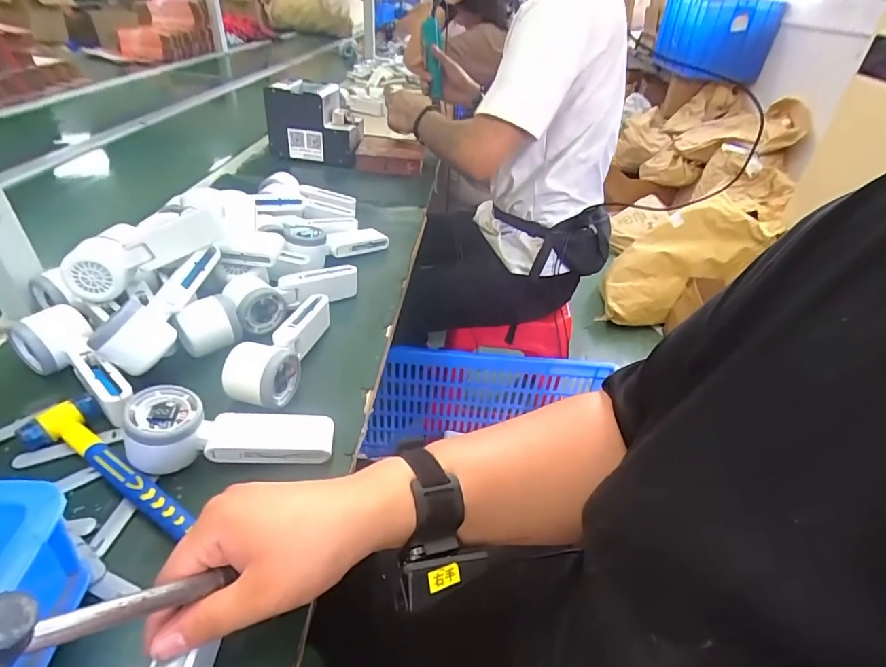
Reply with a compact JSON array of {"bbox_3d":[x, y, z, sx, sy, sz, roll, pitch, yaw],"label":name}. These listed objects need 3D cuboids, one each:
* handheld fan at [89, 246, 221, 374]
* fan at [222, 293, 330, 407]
[{"bbox_3d":[-0.282,-0.039,0.481,0.043,0.055,0.160,11,50,8],"label":"handheld fan"},{"bbox_3d":[-0.173,0.012,0.512,0.060,0.053,0.166,8,37,3],"label":"fan"}]

